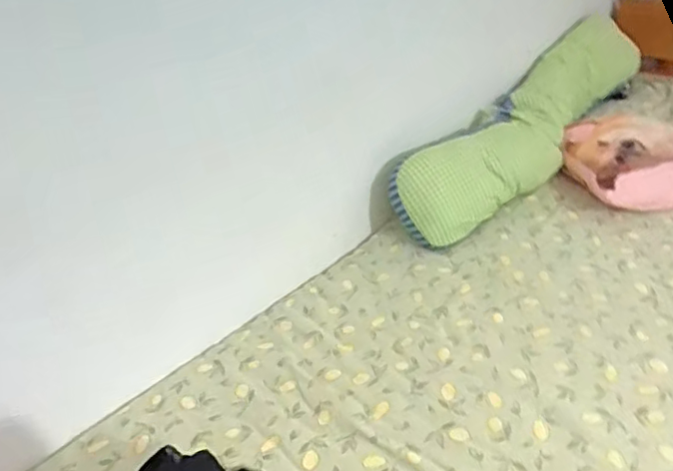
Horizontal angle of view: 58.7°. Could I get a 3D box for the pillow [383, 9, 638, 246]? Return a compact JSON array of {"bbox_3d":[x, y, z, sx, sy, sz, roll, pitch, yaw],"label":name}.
[{"bbox_3d":[0.398,-0.237,1.263,0.179,0.218,0.696,26,47,37],"label":"pillow"}]

